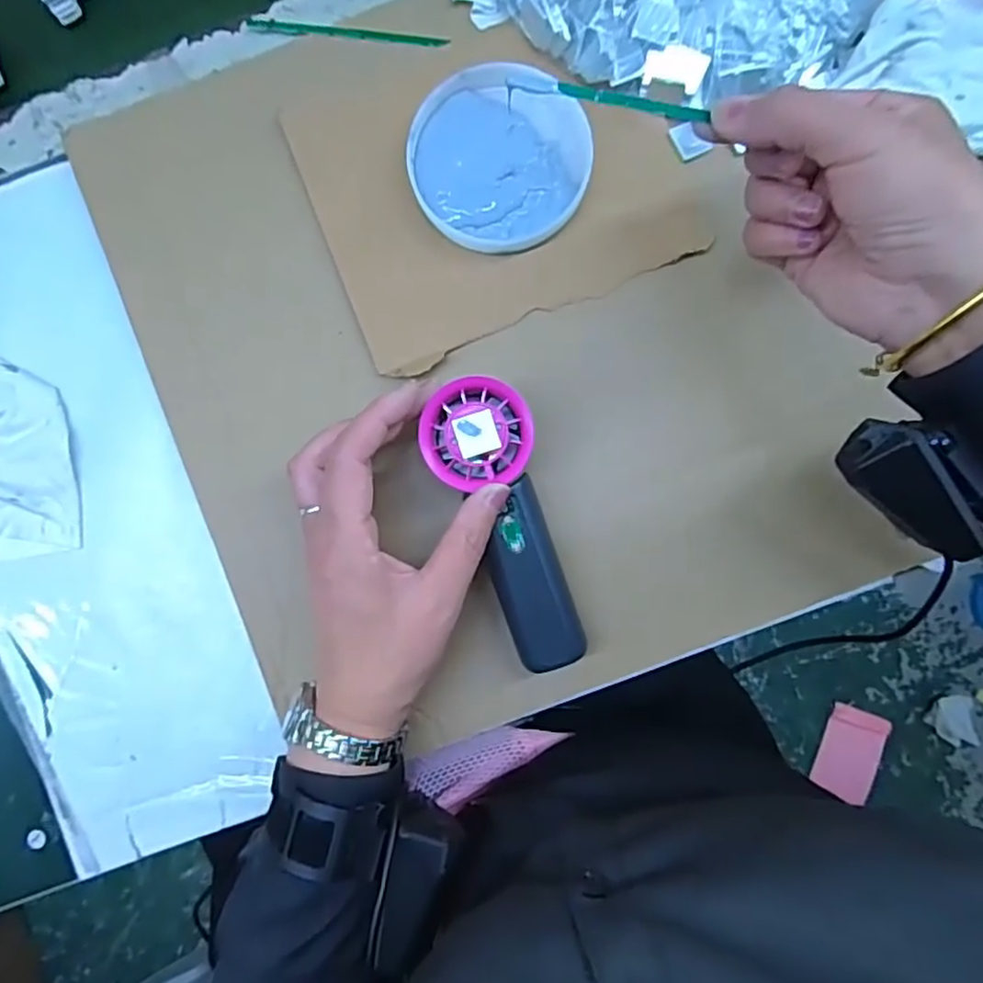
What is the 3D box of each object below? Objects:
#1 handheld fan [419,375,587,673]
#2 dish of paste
[{"bbox_3d":[0.009,0.017,0.354,0.052,0.029,0.153,-19,98,2],"label":"handheld fan"},{"bbox_3d":[0.004,-0.187,0.376,0.099,0.016,0.095,0,90,2],"label":"dish of paste"}]

